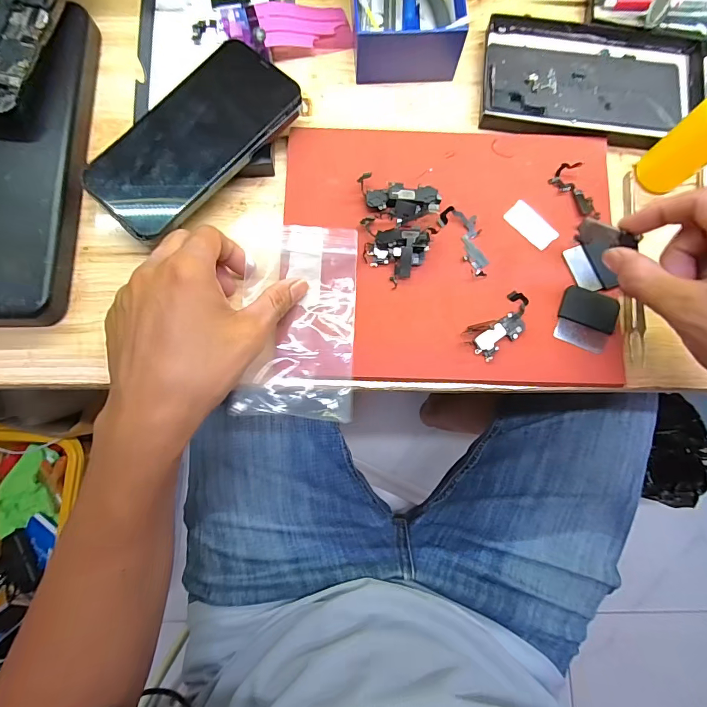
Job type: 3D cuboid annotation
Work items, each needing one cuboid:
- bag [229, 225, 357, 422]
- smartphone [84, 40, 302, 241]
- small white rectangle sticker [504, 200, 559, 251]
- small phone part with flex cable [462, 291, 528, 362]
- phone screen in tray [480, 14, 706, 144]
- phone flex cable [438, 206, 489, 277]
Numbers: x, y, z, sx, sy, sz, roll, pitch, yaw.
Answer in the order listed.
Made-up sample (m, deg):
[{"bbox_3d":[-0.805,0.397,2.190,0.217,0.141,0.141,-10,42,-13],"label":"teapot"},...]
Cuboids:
[{"bbox_3d":[-0.039,-0.025,0.270,0.080,0.014,0.137,1,77,2],"label":"bag"},{"bbox_3d":[-0.113,-0.154,0.275,0.078,0.007,0.157,43,83,5],"label":"smartphone"},{"bbox_3d":[0.133,-0.096,0.288,0.020,0.004,0.039,-43,84,-6],"label":"small white rectangle sticker"},{"bbox_3d":[0.106,-0.020,0.274,0.053,0.007,0.027,-40,84,-5],"label":"small phone part with flex cable"},{"bbox_3d":[0.194,-0.227,0.318,0.172,0.012,0.113,9,80,1],"label":"phone screen in tray"},{"bbox_3d":[0.086,-0.084,0.285,0.023,0.004,0.055,-29,83,-4],"label":"phone flex cable"}]

